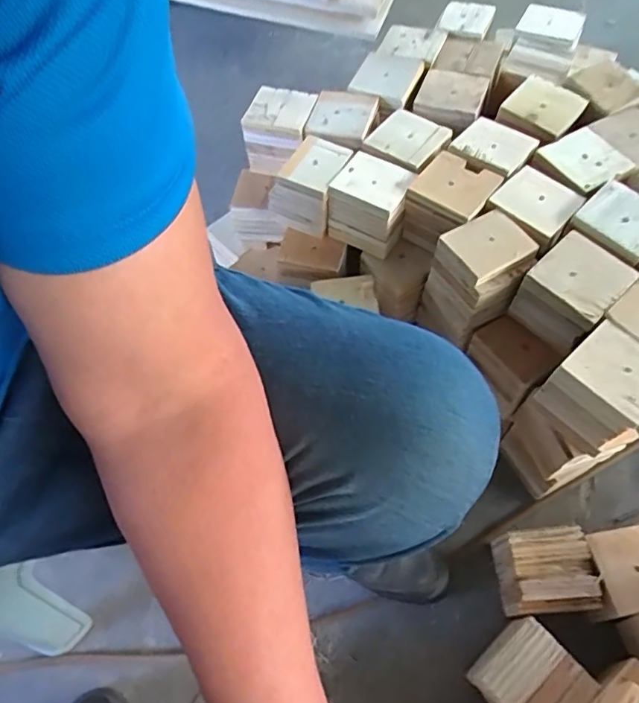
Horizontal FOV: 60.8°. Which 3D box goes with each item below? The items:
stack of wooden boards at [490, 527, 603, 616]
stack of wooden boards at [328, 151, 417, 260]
[{"bbox_3d":[0.277,0.274,0.681,0.098,0.086,0.098,-3,60,0],"label":"stack of wooden boards"},{"bbox_3d":[0.073,-0.201,0.753,0.095,0.100,0.092,26,64,16],"label":"stack of wooden boards"}]

